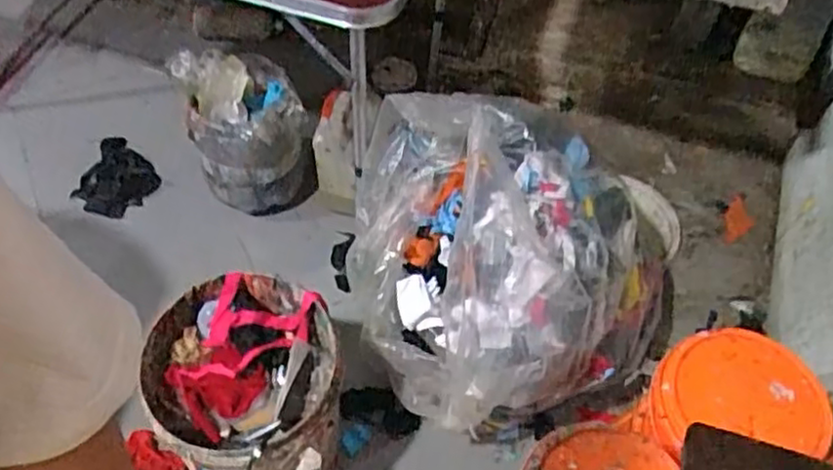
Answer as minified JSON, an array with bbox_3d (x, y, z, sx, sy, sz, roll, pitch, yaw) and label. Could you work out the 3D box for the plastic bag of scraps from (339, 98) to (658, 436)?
[{"bbox_3d":[0.159,0.039,1.354,0.531,0.454,0.564,-18,59,-14],"label":"plastic bag of scraps"}]

